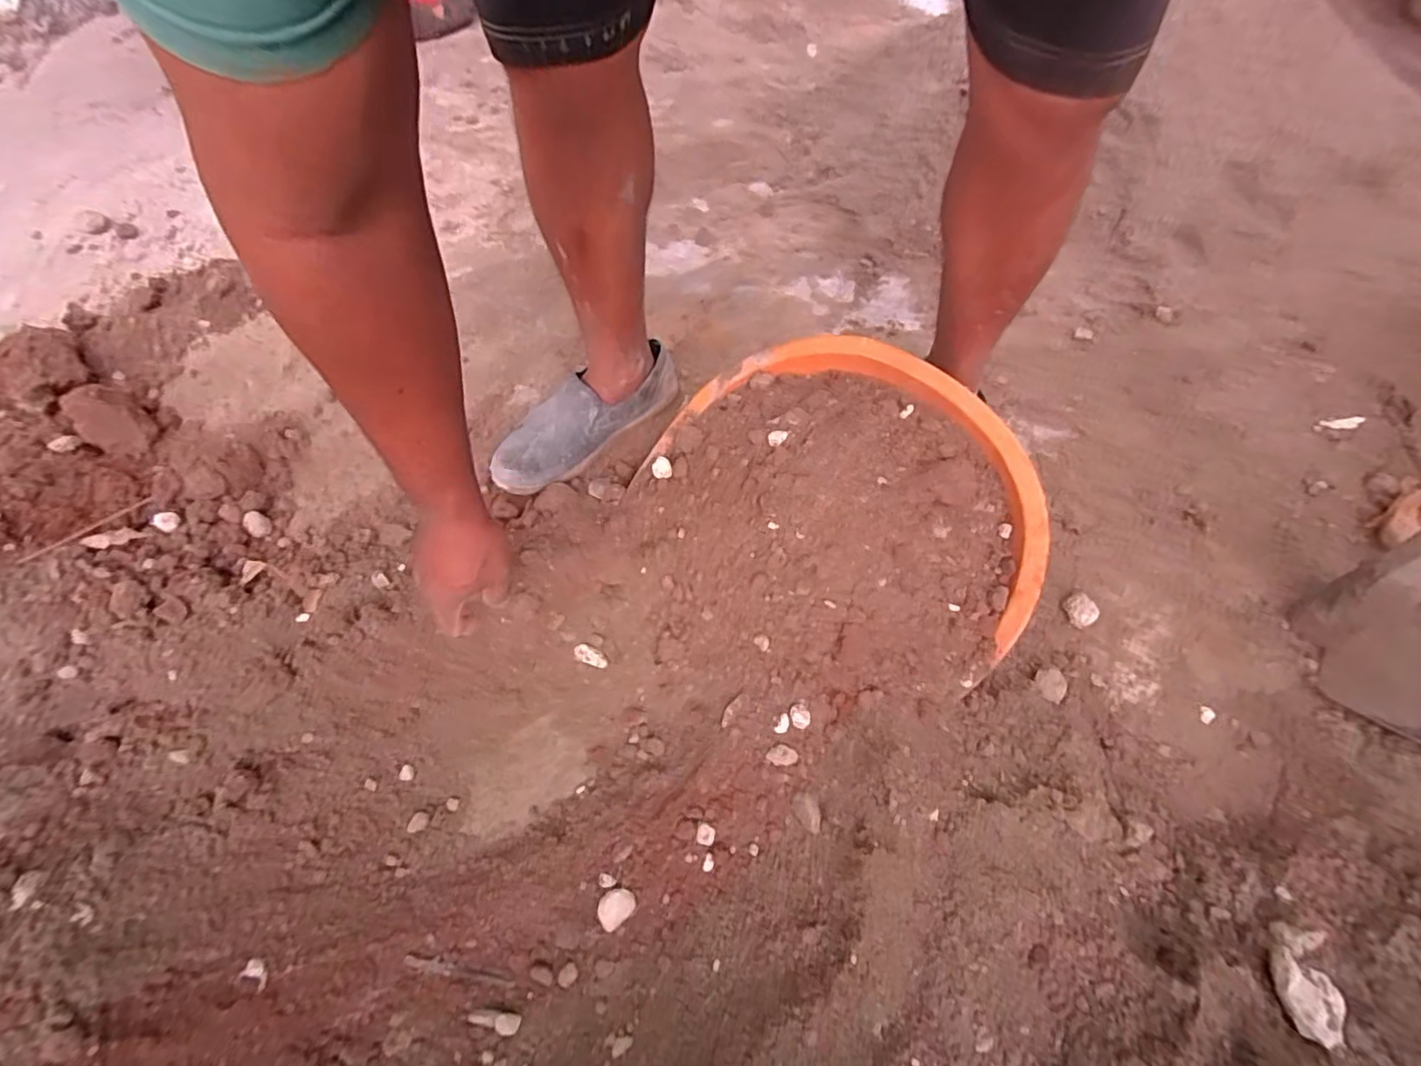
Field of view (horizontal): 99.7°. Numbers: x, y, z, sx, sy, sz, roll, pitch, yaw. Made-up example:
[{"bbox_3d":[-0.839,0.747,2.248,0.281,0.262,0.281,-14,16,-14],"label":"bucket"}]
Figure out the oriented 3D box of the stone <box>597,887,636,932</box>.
[{"bbox_3d":[-0.083,0.327,0.526,0.032,0.019,0.026,-33,67,-18],"label":"stone"}]

